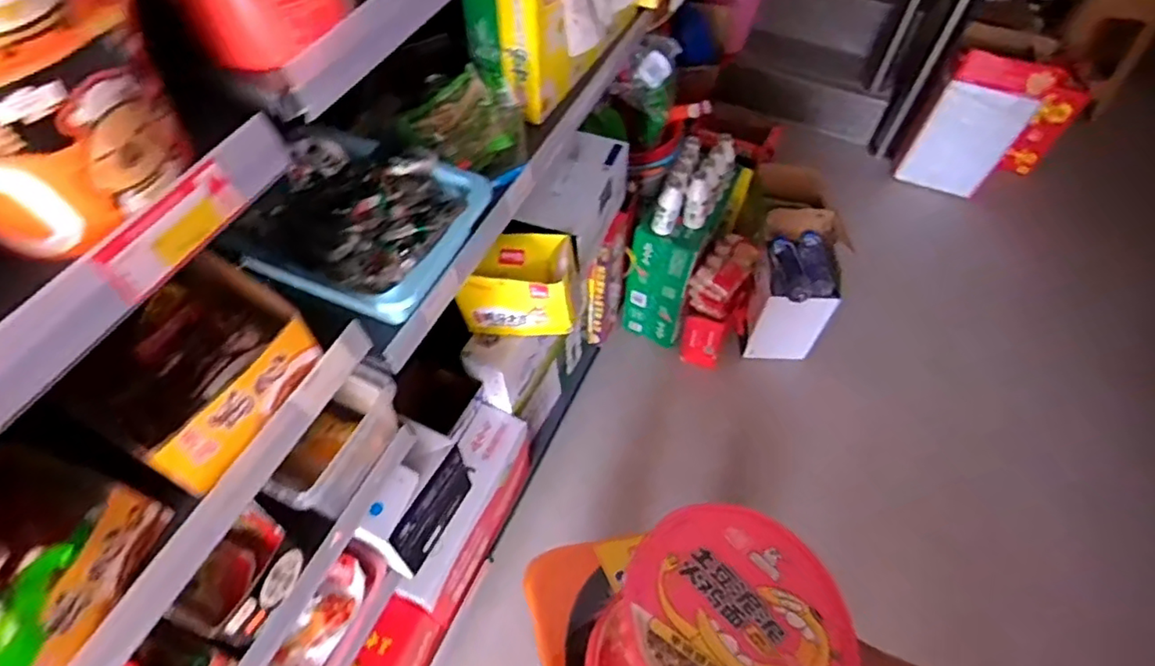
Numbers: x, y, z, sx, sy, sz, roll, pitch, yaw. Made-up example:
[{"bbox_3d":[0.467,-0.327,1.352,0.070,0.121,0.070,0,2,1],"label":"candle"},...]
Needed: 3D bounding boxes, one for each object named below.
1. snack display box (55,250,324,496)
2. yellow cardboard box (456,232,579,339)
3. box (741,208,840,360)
[{"bbox_3d":[-0.323,0.018,0.495,0.167,0.074,0.148,28,60,16],"label":"snack display box"},{"bbox_3d":[-0.102,-0.084,1.063,0.199,0.143,0.128,3,57,0],"label":"yellow cardboard box"},{"bbox_3d":[0.559,-0.129,1.631,0.196,0.313,0.272,8,57,4],"label":"box"}]

